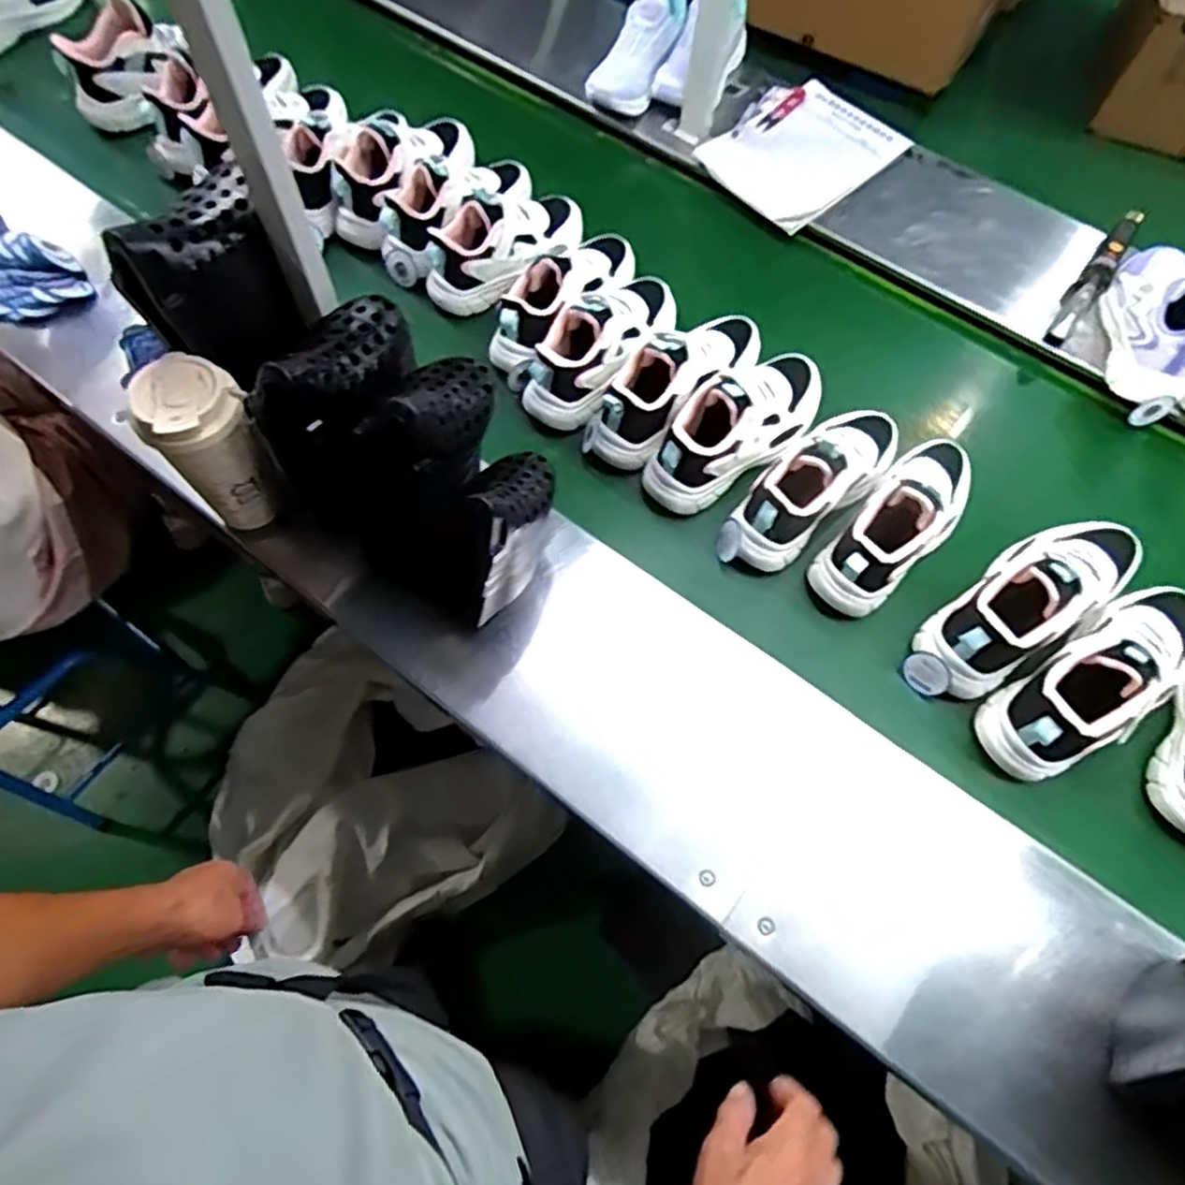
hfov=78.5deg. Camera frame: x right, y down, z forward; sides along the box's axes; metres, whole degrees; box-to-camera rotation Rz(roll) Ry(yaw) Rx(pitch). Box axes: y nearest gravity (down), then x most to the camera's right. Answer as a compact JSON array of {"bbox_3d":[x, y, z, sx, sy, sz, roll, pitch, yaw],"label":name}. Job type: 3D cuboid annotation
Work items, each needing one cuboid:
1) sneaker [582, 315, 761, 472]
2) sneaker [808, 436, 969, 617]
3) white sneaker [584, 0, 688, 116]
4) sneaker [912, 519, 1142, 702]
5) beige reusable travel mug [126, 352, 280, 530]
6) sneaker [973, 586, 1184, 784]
[{"bbox_3d":[0.100,-0.256,0.833,0.254,0.096,0.093,-41,72,-18],"label":"sneaker"},{"bbox_3d":[0.336,-0.086,0.762,0.093,0.103,0.236,40,71,16],"label":"sneaker"},{"bbox_3d":[0.064,-0.762,1.020,0.072,0.069,0.174,42,104,16],"label":"white sneaker"},{"bbox_3d":[0.457,-0.005,0.727,0.265,0.102,0.102,-32,70,-14],"label":"sneaker"},{"bbox_3d":[-0.348,-0.132,0.686,0.084,0.175,0.084,-34,70,-15],"label":"beige reusable travel mug"},{"bbox_3d":[0.505,0.075,0.690,0.268,0.107,0.106,-31,69,-14],"label":"sneaker"}]

